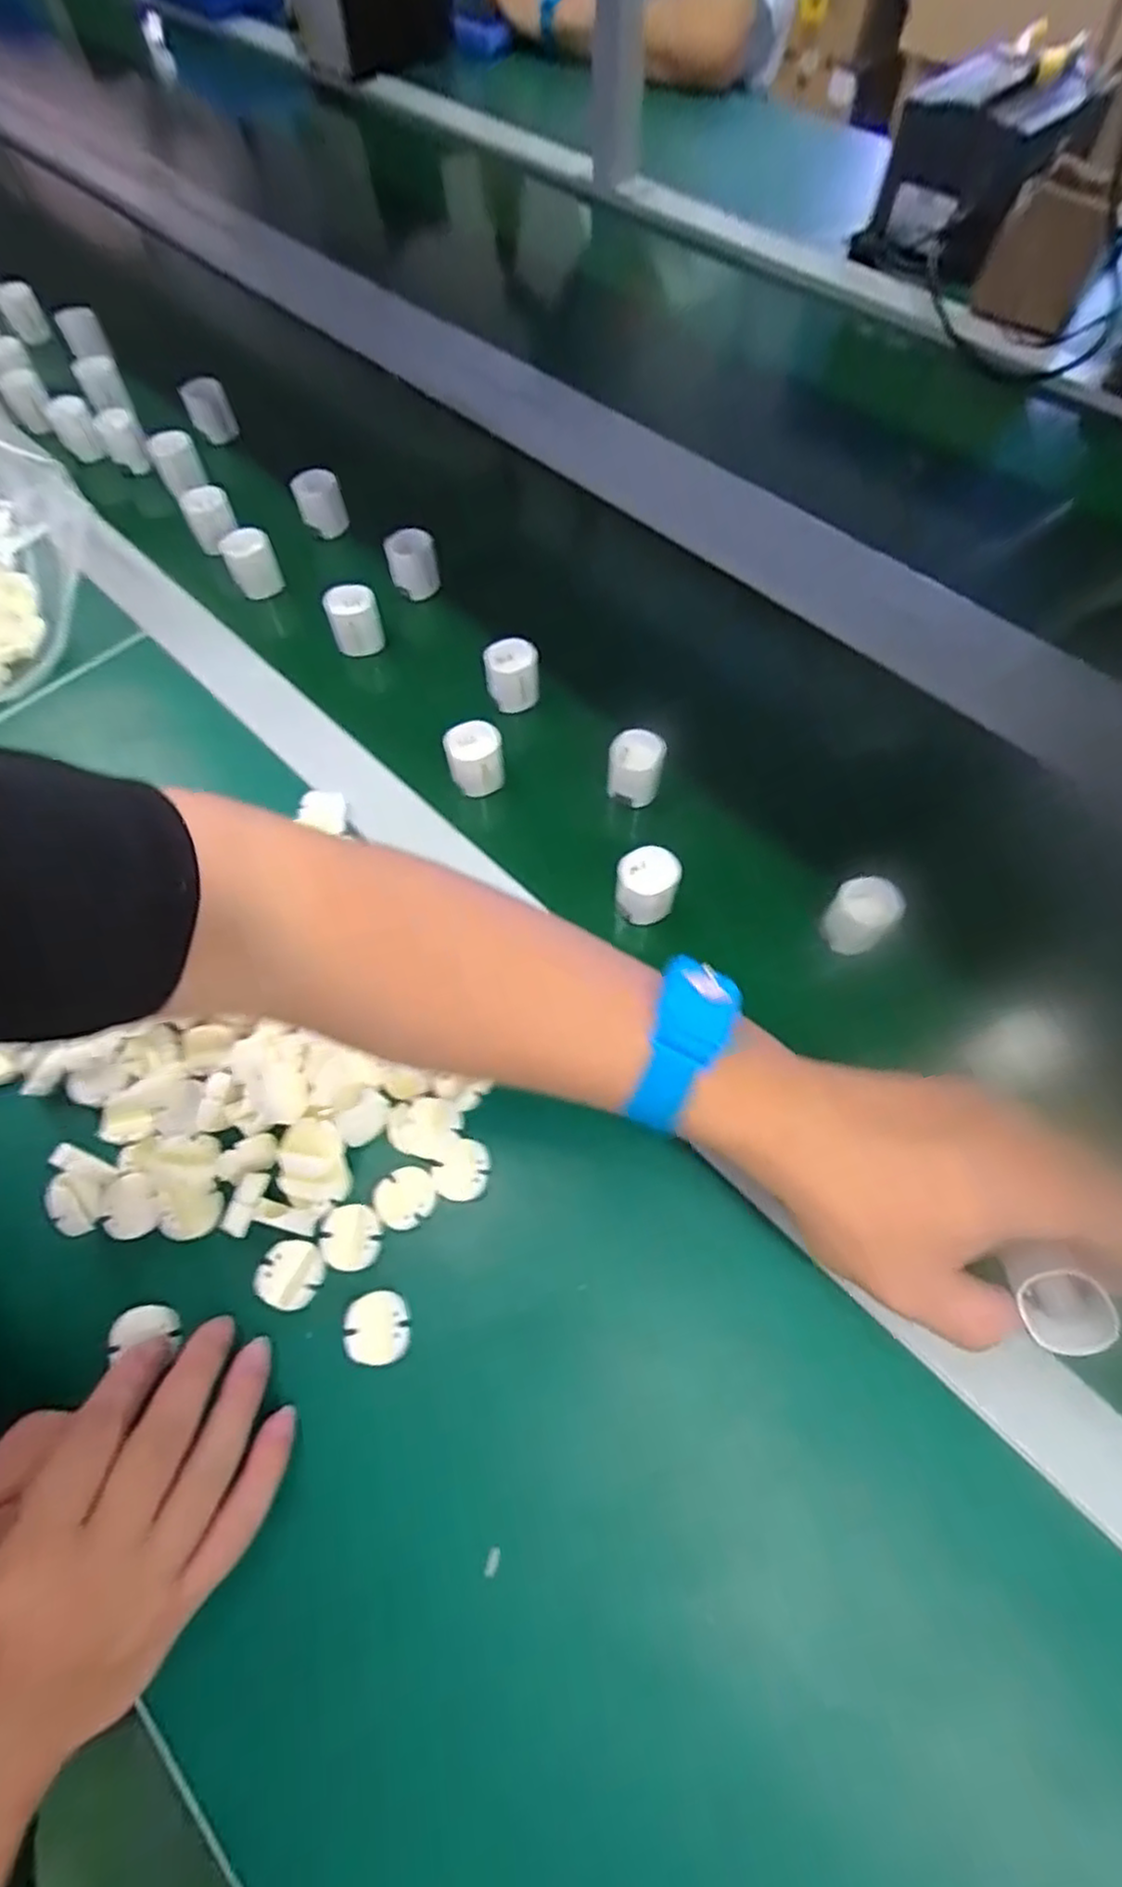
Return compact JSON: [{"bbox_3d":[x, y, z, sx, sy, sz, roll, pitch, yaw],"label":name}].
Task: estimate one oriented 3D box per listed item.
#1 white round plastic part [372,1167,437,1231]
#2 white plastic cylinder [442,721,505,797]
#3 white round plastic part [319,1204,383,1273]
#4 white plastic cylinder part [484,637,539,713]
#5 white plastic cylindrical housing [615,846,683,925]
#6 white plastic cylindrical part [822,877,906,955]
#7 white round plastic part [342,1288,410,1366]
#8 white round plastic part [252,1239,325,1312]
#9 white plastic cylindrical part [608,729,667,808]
[{"bbox_3d":[-0.072,0.118,0.335,0.028,0.004,0.024,-34,69,-14],"label":"white round plastic part"},{"bbox_3d":[-0.052,-0.112,0.440,0.033,0.031,0.030,-12,65,-5],"label":"white plastic cylinder"},{"bbox_3d":[-0.096,0.134,0.330,0.026,0.004,0.028,0,65,1],"label":"white round plastic part"},{"bbox_3d":[-0.032,-0.174,0.471,0.033,0.030,0.032,-4,65,-1],"label":"white plastic cylinder part"},{"bbox_3d":[0.047,-0.032,0.398,0.032,0.030,0.034,0,65,1],"label":"white plastic cylindrical housing"},{"bbox_3d":[0.163,-0.015,0.392,0.035,0.027,0.032,0,65,1],"label":"white plastic cylindrical part"},{"bbox_3d":[-0.080,0.166,0.312,0.027,0.004,0.028,0,65,1],"label":"white round plastic part"},{"bbox_3d":[-0.121,0.148,0.323,0.026,0.004,0.029,27,65,4],"label":"white round plastic part"},{"bbox_3d":[0.045,-0.107,0.435,0.032,0.030,0.032,0,65,1],"label":"white plastic cylindrical part"}]

